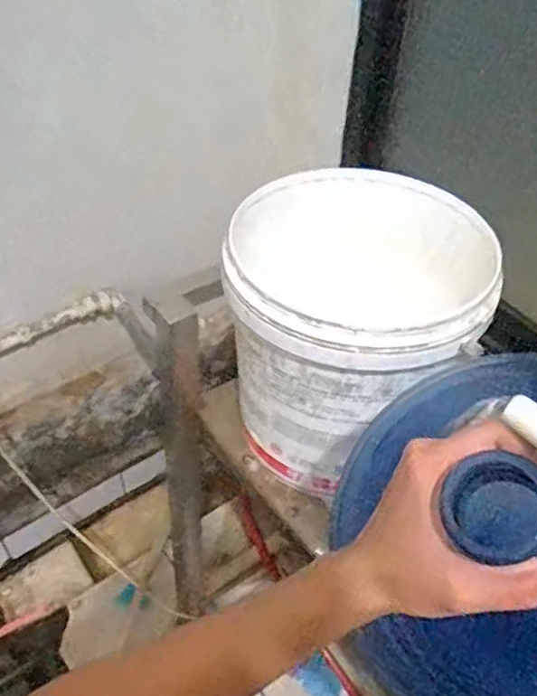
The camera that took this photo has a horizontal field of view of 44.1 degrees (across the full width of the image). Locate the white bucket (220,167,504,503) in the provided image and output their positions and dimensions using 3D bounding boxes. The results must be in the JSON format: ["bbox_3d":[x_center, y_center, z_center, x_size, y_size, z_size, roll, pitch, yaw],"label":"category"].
[{"bbox_3d":[0.105,-0.015,0.825,0.282,0.294,0.271,1,46,-1],"label":"white bucket"}]

